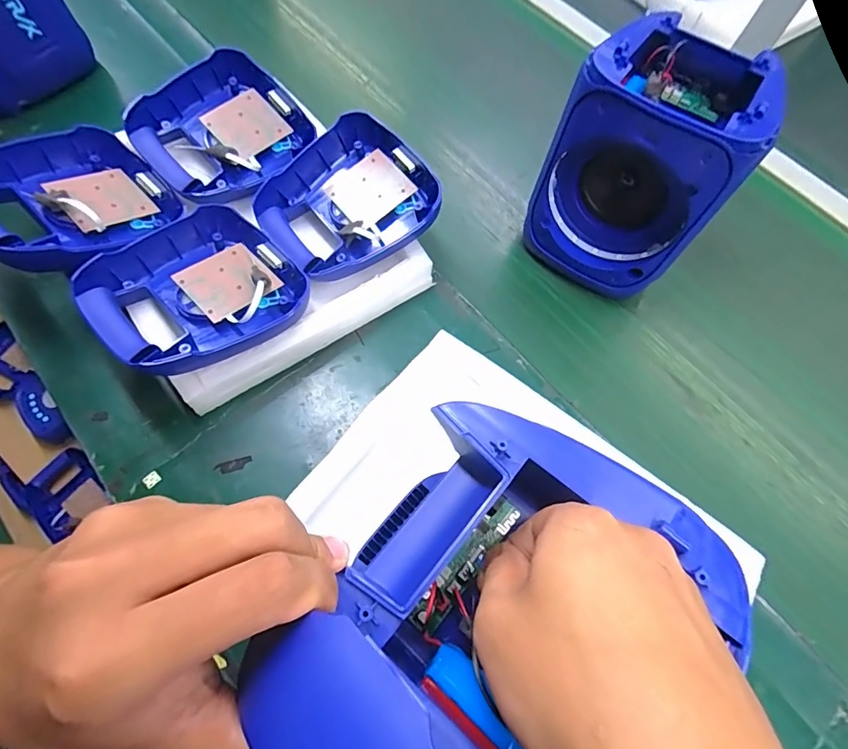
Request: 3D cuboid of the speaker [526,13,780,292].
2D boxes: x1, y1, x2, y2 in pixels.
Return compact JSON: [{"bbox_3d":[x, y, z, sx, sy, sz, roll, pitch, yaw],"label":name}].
[{"bbox_3d":[0.229,-0.210,0.495,0.160,0.224,0.144,36,70,13],"label":"speaker"}]

